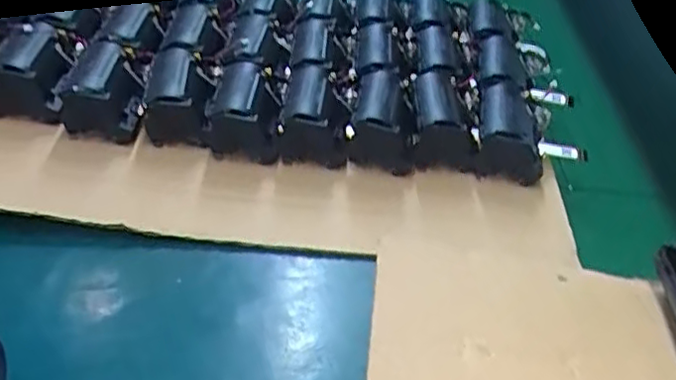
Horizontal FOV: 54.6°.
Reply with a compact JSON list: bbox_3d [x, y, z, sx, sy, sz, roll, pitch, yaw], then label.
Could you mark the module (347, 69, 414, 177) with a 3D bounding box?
[{"bbox_3d":[0.032,-0.048,0.471,0.045,0.050,0.071,7,41,-1],"label":"module"}]

